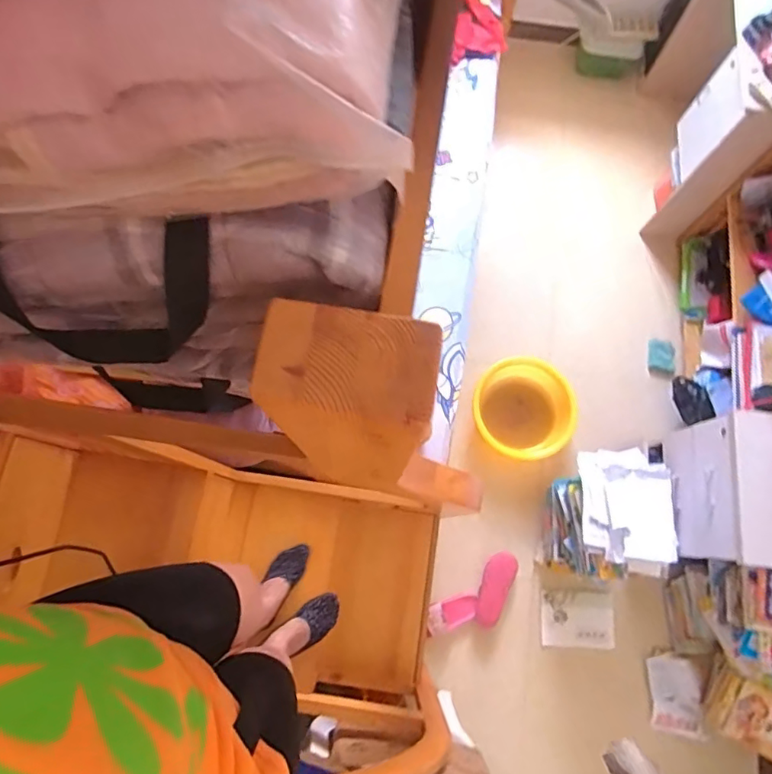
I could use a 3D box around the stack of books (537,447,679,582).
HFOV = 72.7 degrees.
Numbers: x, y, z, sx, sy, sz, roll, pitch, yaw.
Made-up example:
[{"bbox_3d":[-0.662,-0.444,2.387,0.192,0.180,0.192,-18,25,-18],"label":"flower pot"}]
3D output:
[{"bbox_3d":[0.708,0.420,1.730,0.332,0.359,0.384,0,76,-1],"label":"stack of books"}]

